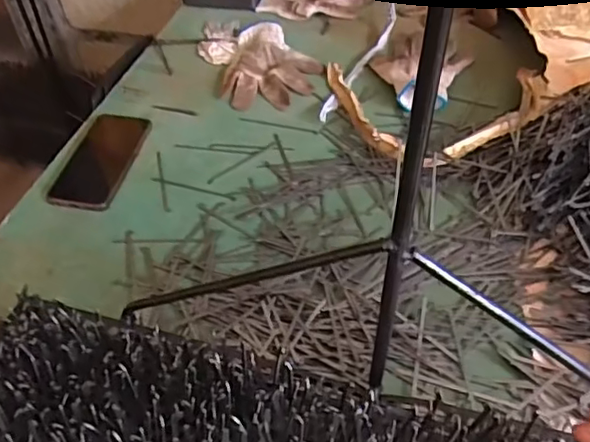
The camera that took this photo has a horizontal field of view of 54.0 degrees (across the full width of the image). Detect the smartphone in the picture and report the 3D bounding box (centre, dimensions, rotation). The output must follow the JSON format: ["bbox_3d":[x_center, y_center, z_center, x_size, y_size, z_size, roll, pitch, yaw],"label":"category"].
[{"bbox_3d":[-0.238,-0.076,0.713,0.075,0.011,0.151,12,54,2],"label":"smartphone"}]

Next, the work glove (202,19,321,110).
[{"bbox_3d":[-0.066,-0.249,0.859,0.139,0.029,0.241,-25,51,-19],"label":"work glove"}]

